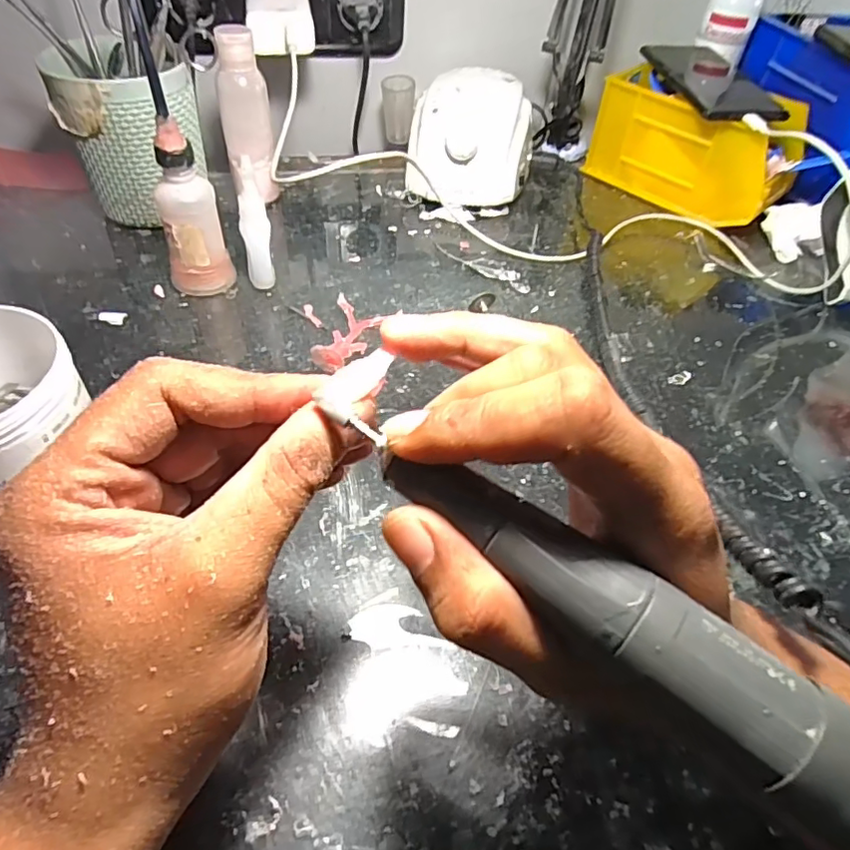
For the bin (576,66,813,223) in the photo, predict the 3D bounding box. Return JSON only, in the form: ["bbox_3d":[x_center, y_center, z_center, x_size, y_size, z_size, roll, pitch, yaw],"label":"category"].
[{"bbox_3d":[0.249,-0.258,0.534,0.170,0.087,0.093,37,55,24],"label":"bin"}]

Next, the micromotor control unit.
[{"bbox_3d":[0.044,-0.259,0.521,0.104,0.082,0.124,10,48,3],"label":"micromotor control unit"}]

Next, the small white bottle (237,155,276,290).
[{"bbox_3d":[-0.115,-0.133,0.389,0.019,0.087,0.018,-6,49,-10],"label":"small white bottle"}]

